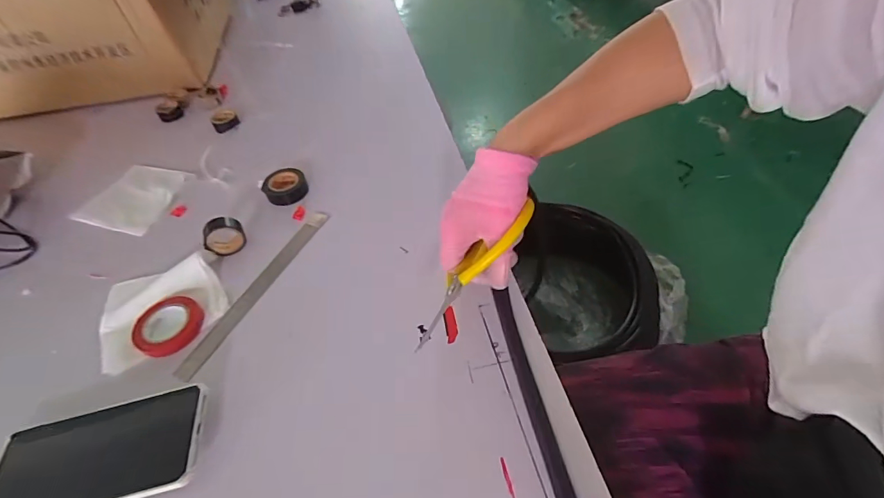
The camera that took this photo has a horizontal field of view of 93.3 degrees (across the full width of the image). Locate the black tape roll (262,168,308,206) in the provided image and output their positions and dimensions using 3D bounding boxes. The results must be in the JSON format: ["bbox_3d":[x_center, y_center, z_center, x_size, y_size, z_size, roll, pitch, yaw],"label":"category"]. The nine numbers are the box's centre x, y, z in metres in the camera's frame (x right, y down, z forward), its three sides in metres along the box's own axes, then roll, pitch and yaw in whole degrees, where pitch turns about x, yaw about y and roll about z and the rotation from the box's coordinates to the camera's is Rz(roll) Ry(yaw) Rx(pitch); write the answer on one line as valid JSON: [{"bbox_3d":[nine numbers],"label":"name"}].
[{"bbox_3d":[-0.198,-0.080,0.525,0.052,0.021,0.050,-3,50,3],"label":"black tape roll"}]

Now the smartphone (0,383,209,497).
[{"bbox_3d":[-0.266,0.160,0.322,0.160,0.011,0.077,-12,50,-5],"label":"smartphone"}]

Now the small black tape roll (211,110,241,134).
[{"bbox_3d":[-0.332,-0.196,0.641,0.036,0.021,0.035,-3,50,3],"label":"small black tape roll"}]

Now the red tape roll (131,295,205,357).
[{"bbox_3d":[-0.264,0.073,0.403,0.056,0.015,0.061,-3,50,3],"label":"red tape roll"}]

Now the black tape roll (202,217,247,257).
[{"bbox_3d":[-0.245,-0.015,0.467,0.042,0.042,0.024,-34,55,-22],"label":"black tape roll"}]

